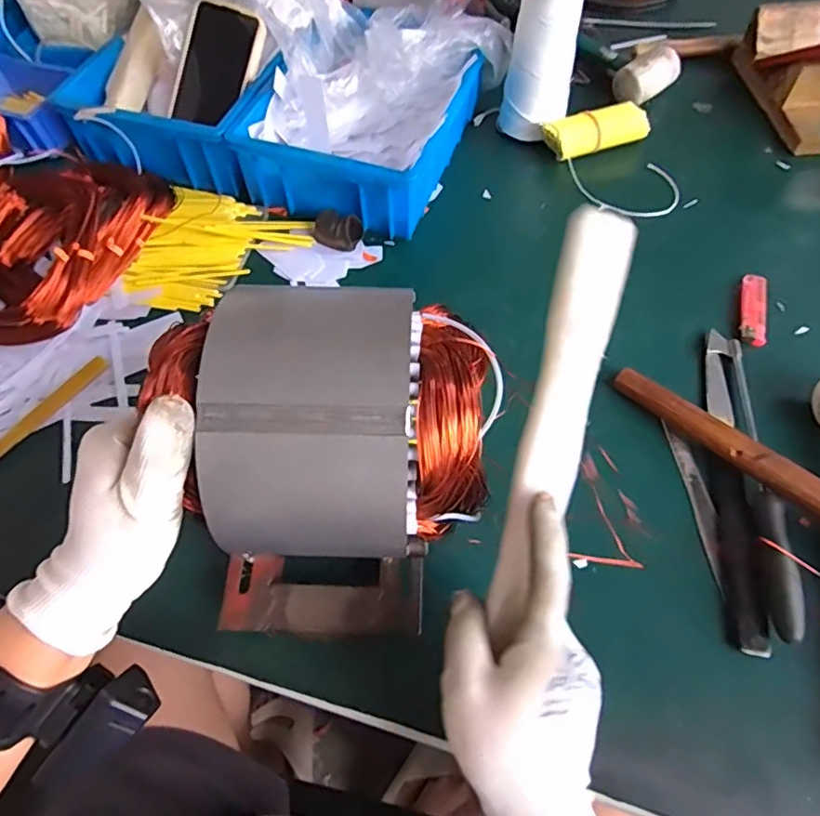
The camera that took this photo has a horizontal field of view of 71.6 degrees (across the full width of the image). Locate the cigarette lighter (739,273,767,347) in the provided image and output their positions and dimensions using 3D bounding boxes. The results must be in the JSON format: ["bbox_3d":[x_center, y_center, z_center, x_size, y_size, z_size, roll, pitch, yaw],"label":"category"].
[{"bbox_3d":[0.319,-0.094,0.528,0.022,0.009,0.087,14,61,10],"label":"cigarette lighter"}]

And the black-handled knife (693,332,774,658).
[{"bbox_3d":[0.246,0.048,0.440,0.035,0.015,0.263,10,61,8],"label":"black-handled knife"}]

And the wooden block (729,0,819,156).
[{"bbox_3d":[0.464,-0.391,0.672,0.088,0.062,0.209,-3,60,0],"label":"wooden block"}]

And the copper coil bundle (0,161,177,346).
[{"bbox_3d":[-0.347,-0.161,0.550,0.141,0.050,0.220,21,63,14],"label":"copper coil bundle"}]

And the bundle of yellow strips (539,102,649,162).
[{"bbox_3d":[0.209,-0.314,0.645,0.121,0.031,0.047,-20,61,-9],"label":"bundle of yellow strips"}]

